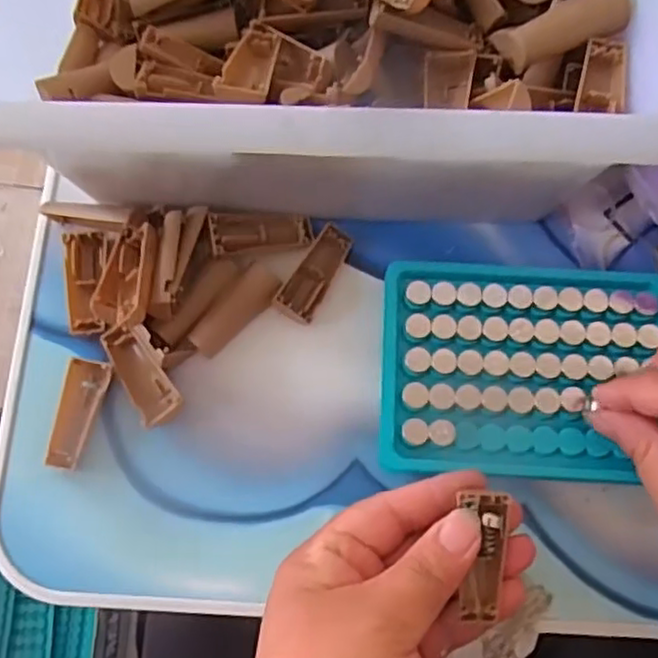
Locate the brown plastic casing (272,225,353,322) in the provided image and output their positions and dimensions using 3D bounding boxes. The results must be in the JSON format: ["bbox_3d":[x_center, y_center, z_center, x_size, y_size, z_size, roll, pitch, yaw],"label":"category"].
[{"bbox_3d":[-0.006,-0.028,0.326,0.019,0.010,0.051,30,77,7],"label":"brown plastic casing"}]

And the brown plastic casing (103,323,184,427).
[{"bbox_3d":[-0.086,0.019,0.313,0.022,0.015,0.050,-28,77,-7],"label":"brown plastic casing"}]

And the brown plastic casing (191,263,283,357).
[{"bbox_3d":[-0.044,-0.009,0.322,0.017,0.004,0.049,42,86,-8],"label":"brown plastic casing"}]

